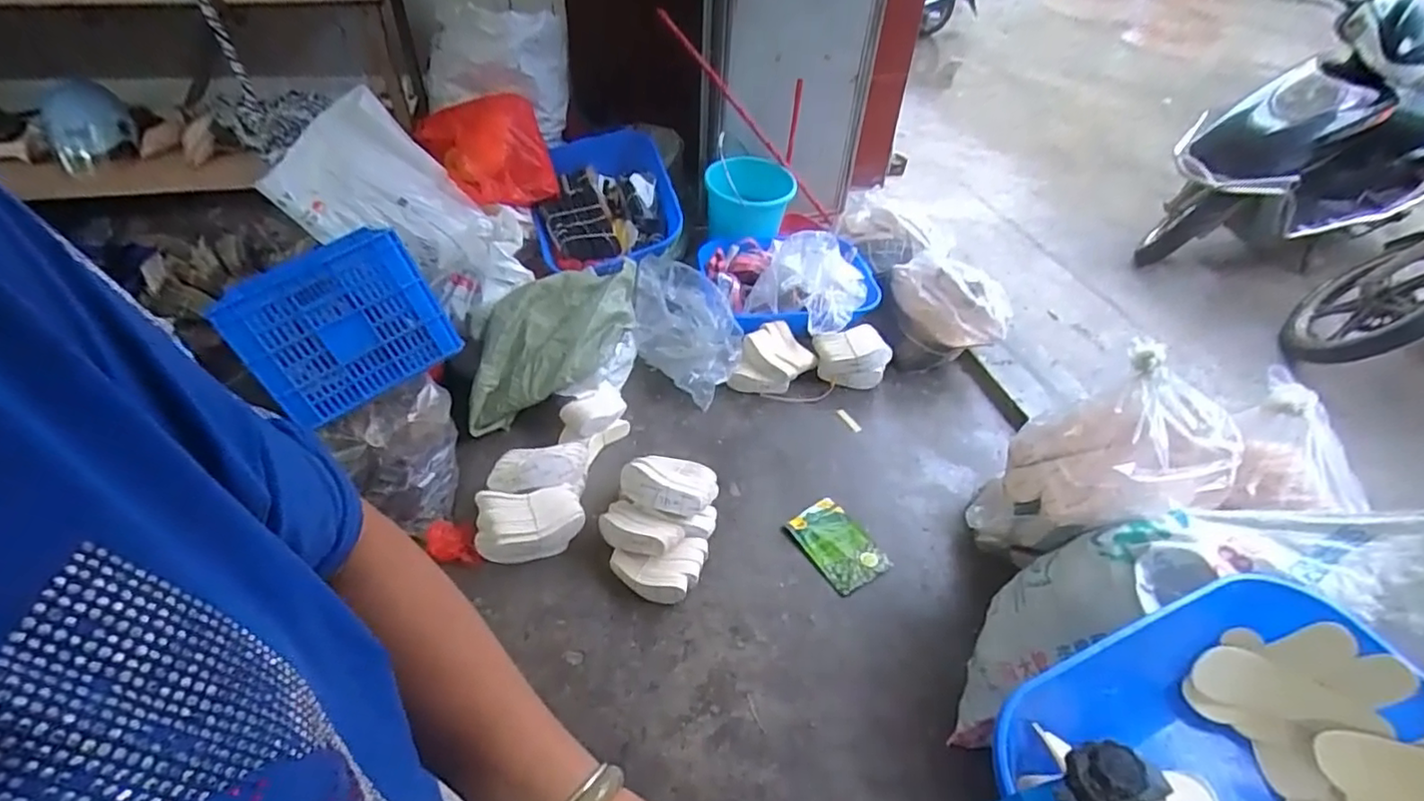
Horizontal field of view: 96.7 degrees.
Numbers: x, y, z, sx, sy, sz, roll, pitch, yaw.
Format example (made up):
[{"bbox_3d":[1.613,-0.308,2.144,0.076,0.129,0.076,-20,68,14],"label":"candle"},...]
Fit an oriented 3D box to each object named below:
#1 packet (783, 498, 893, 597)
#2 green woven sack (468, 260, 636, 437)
[{"bbox_3d":[0.330,0.378,1.663,0.179,0.018,0.251,-27,59,-26],"label":"packet"},{"bbox_3d":[-0.489,-0.170,1.861,0.660,0.237,0.255,-40,45,5],"label":"green woven sack"}]

